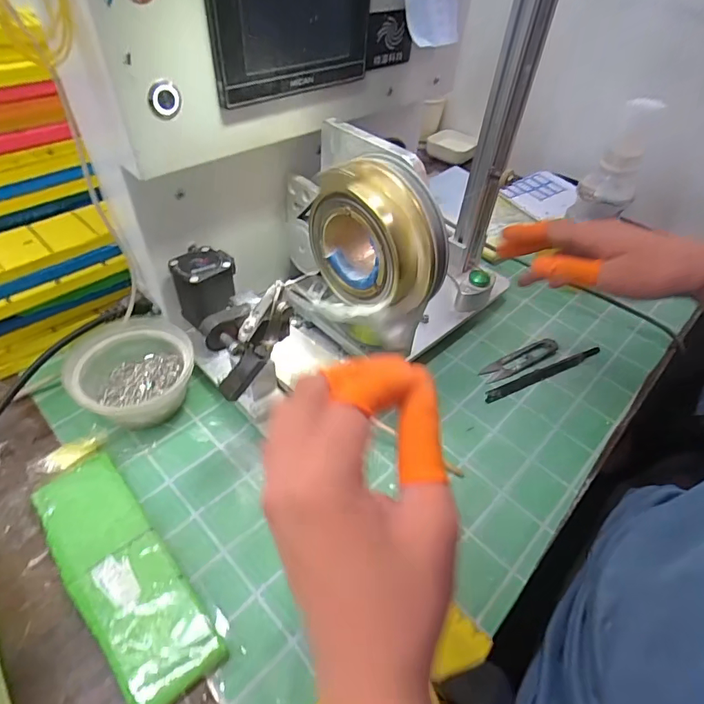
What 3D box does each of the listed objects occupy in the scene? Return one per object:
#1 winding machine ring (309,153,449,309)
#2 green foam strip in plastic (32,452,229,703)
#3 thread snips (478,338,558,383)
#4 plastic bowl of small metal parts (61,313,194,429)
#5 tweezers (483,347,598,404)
[{"bbox_3d":[0.020,-0.086,0.336,0.048,0.095,0.100,-30,55,-30],"label":"winding machine ring"},{"bbox_3d":[-0.158,0.146,0.304,0.056,0.014,0.183,-31,54,-31],"label":"green foam strip in plastic"},{"bbox_3d":[0.179,0.008,0.475,0.102,0.007,0.024,-21,50,-24],"label":"thread snips"},{"bbox_3d":[-0.196,0.018,0.402,0.096,0.058,0.103,2,44,-2],"label":"plastic bowl of small metal parts"},{"bbox_3d":[0.198,0.021,0.461,0.149,0.008,0.011,-18,48,-22],"label":"tweezers"}]

